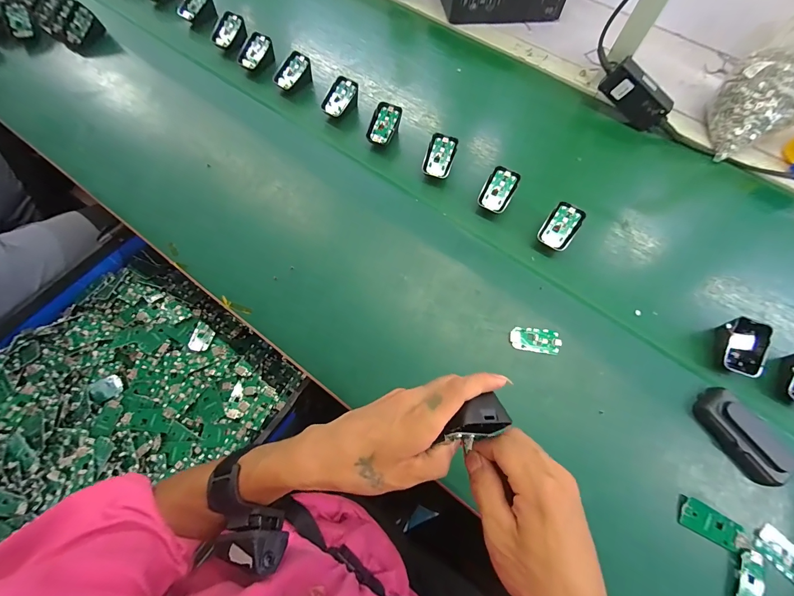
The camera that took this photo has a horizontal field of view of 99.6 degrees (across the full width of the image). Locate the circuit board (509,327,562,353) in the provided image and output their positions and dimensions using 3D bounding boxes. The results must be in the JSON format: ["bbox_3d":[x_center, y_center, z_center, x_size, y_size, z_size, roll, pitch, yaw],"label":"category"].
[{"bbox_3d":[0.182,0.055,0.438,0.064,0.004,0.030,6,68,1],"label":"circuit board"}]

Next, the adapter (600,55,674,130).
[{"bbox_3d":[0.406,-0.341,0.569,0.118,0.054,0.030,41,72,-8],"label":"adapter"}]

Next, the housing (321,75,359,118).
[{"bbox_3d":[-0.099,-0.343,0.585,0.045,0.040,0.074,27,70,9],"label":"housing"}]

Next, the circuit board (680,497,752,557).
[{"bbox_3d":[0.351,0.252,0.368,0.069,0.010,0.031,29,70,10],"label":"circuit board"}]

